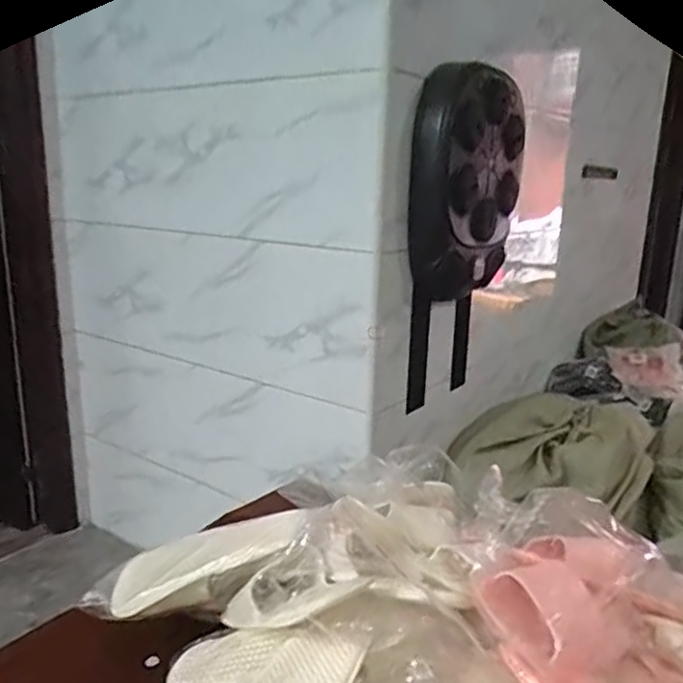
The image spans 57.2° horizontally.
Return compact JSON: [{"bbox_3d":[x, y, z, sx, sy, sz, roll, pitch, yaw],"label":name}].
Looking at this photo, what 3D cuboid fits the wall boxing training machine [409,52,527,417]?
[{"bbox_3d":[0.326,-0.276,1.679,0.123,0.827,0.357,12,19,38],"label":"wall boxing training machine"}]

